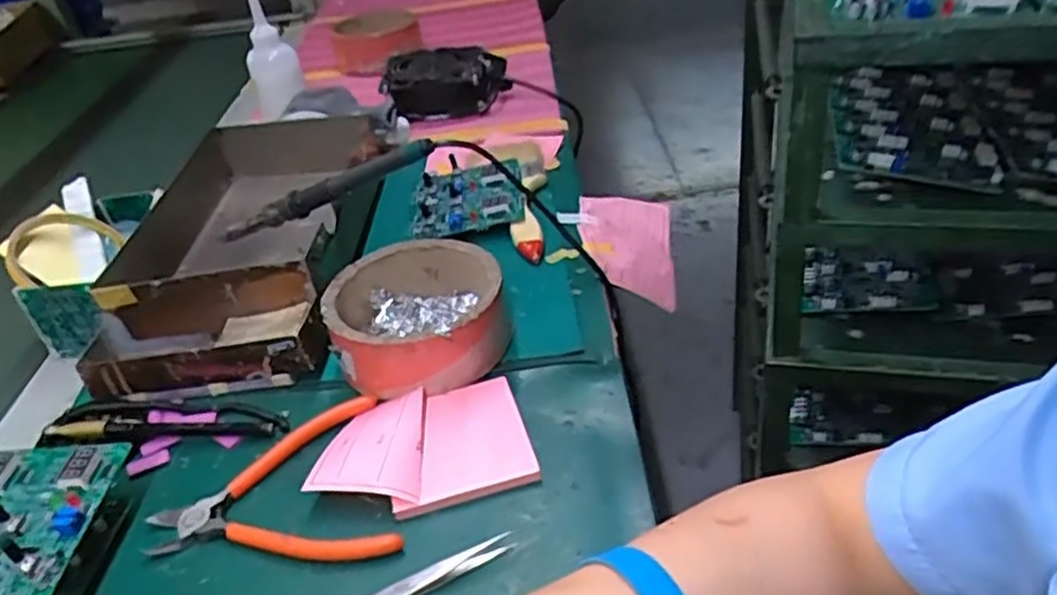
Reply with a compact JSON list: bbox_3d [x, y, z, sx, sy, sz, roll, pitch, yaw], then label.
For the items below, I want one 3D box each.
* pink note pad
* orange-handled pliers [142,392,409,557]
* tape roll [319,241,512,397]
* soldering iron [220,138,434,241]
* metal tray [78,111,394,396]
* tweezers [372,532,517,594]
[{"bbox_3d":[-0.065,0.091,0.454,0.125,0.019,0.087,-14,36,-8],"label":"pink note pad"},{"bbox_3d":[-0.148,0.112,0.448,0.143,0.013,0.115,-8,36,-1],"label":"orange-handled pliers"},{"bbox_3d":[-0.077,0.012,0.523,0.116,0.050,0.114,-5,36,4],"label":"tape roll"},{"bbox_3d":[-0.158,-0.080,0.573,0.199,0.017,0.016,-18,32,22],"label":"soldering iron"},{"bbox_3d":[-0.231,-0.057,0.640,0.179,0.073,0.350,-5,36,4],"label":"metal tray"},{"bbox_3d":[-0.062,0.148,0.384,0.112,0.013,0.012,-19,38,-15],"label":"tweezers"}]

